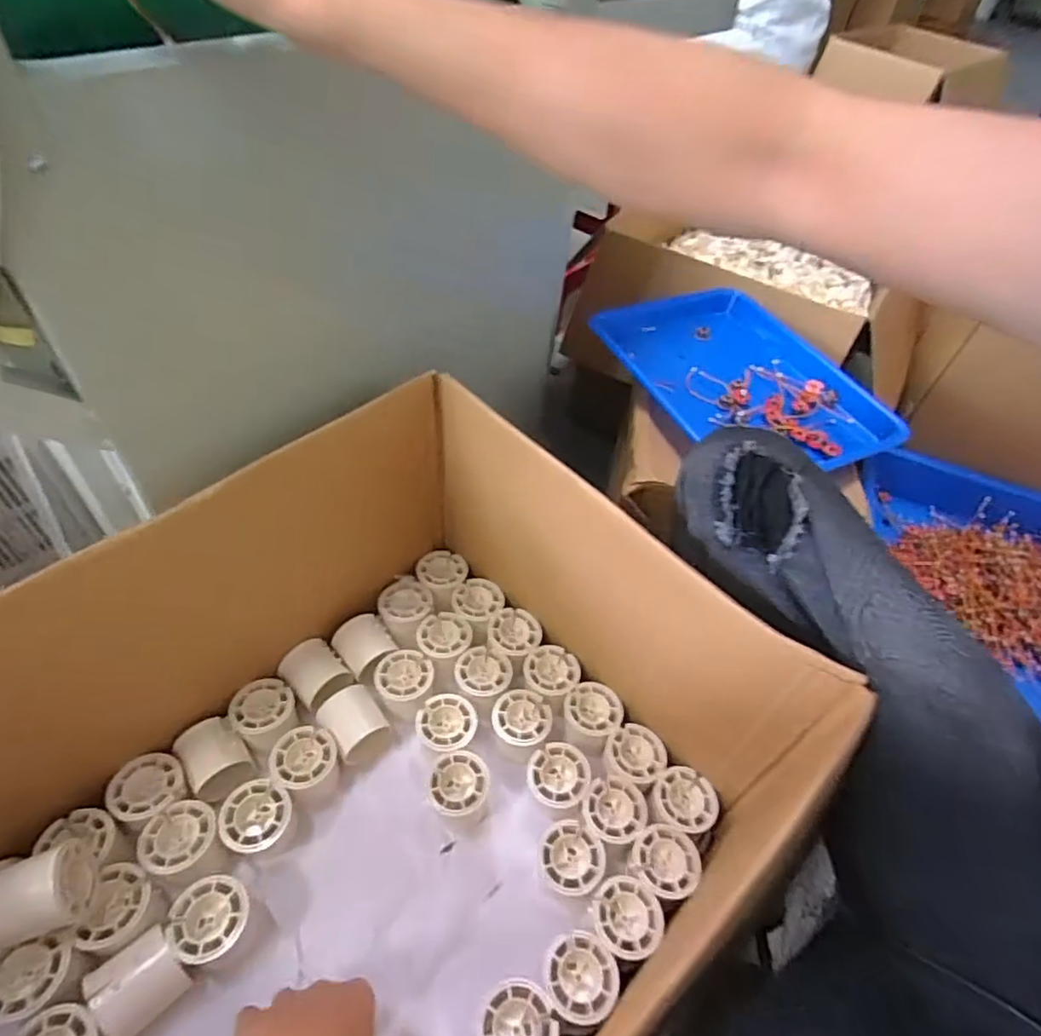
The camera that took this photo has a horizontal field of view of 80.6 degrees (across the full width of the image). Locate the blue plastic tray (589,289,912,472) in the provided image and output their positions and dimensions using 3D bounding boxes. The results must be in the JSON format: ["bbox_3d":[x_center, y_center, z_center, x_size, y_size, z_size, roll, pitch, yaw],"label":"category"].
[{"bbox_3d":[0.272,-0.175,0.758,0.260,0.039,0.342,-18,52,-23],"label":"blue plastic tray"}]

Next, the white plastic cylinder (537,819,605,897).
[{"bbox_3d":[0.041,0.293,0.521,0.050,0.052,0.054,4,47,-4],"label":"white plastic cylinder"}]

